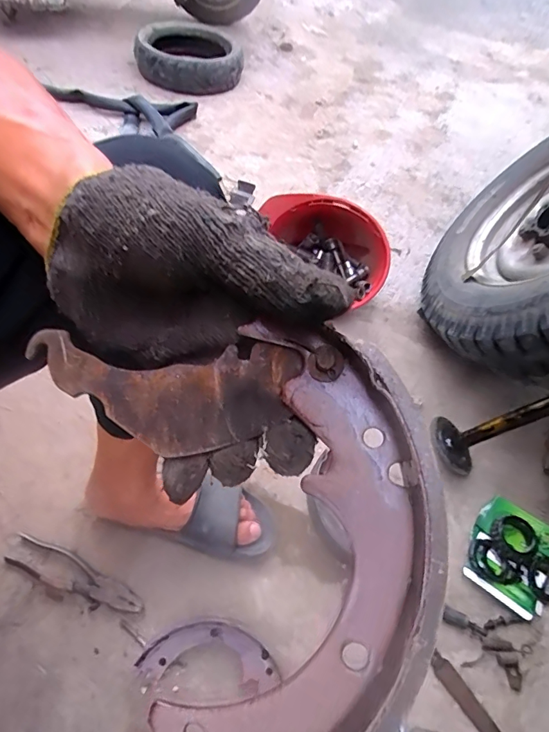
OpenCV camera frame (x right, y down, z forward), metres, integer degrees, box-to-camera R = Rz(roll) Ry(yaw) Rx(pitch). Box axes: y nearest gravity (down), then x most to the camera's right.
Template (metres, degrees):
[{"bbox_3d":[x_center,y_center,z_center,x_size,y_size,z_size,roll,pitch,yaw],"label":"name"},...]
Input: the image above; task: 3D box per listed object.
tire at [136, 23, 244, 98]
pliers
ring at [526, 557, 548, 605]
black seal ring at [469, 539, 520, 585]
[{"bbox_3d":[-0.284,-1.013,1.526,0.350,0.132,0.335,0,52,-8],"label":"tire"},{"bbox_3d":[-0.269,0.288,0.613,0.194,0.016,0.045,22,54,11],"label":"pliers"},{"bbox_3d":[0.406,0.314,0.666,0.058,0.009,0.066,40,59,22],"label":"ring"},{"bbox_3d":[0.327,0.294,0.672,0.074,0.016,0.053,31,56,17],"label":"black seal ring"}]

